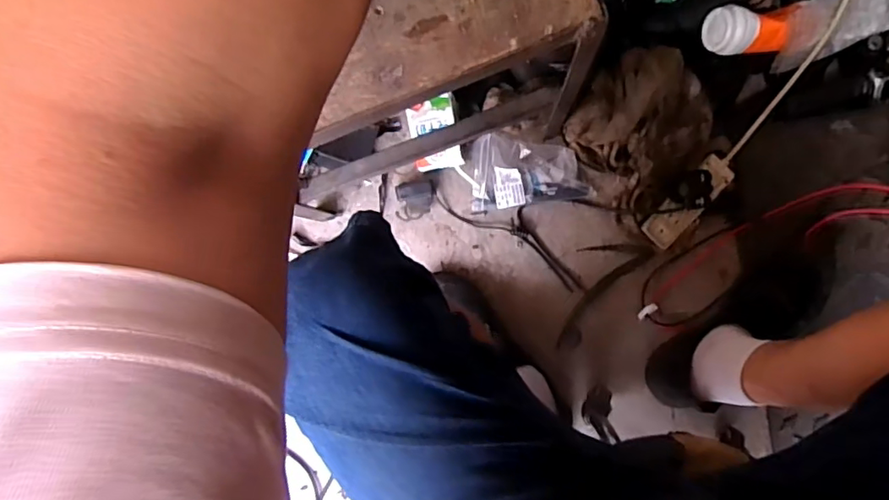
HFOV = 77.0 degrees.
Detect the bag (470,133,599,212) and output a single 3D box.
[{"bbox_3d":[0.124,-0.110,0.784,0.165,0.040,0.094,-3,87,2],"label":"bag"}]

